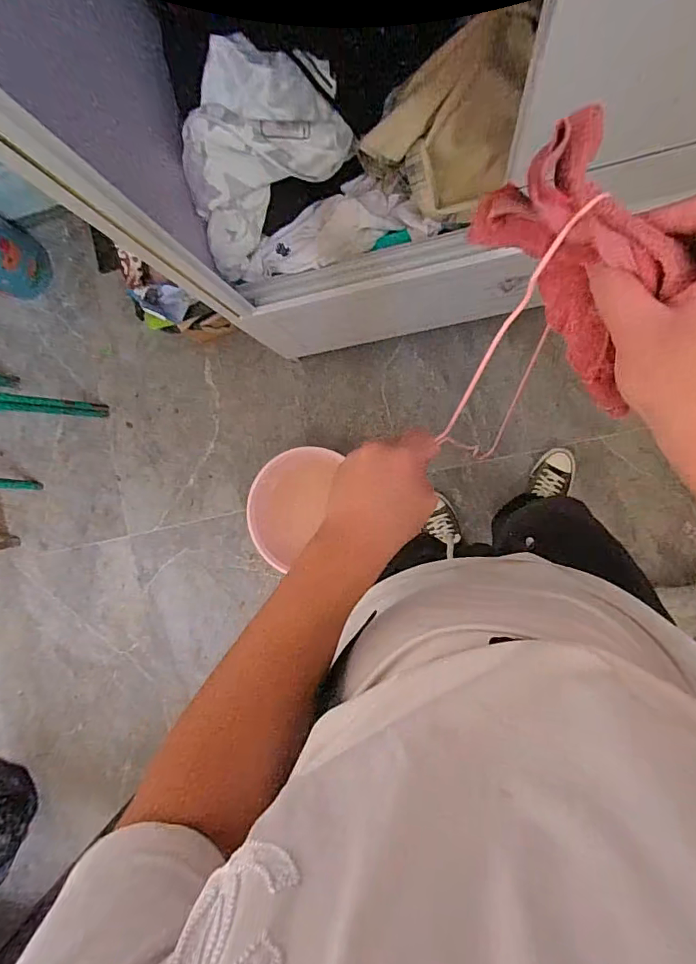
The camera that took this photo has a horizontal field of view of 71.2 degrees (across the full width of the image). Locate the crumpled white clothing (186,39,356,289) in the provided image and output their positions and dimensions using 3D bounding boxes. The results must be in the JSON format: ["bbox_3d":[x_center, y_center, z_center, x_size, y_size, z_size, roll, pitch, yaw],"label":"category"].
[{"bbox_3d":[-0.162,-0.567,0.831,0.343,0.155,0.217,-38,85,9],"label":"crumpled white clothing"}]

